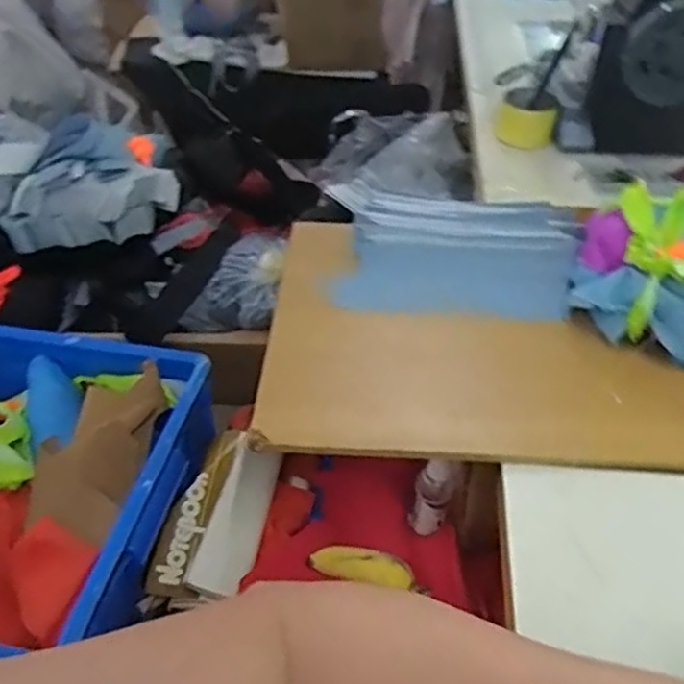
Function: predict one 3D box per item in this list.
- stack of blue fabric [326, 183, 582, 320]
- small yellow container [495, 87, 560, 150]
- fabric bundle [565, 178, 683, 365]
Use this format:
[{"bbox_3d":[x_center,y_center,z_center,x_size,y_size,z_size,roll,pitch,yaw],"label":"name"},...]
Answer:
[{"bbox_3d":[0.137,-0.105,0.786,0.273,0.052,0.209,6,44,8],"label":"stack of blue fabric"},{"bbox_3d":[0.271,-0.327,0.975,0.082,0.057,0.093,13,45,15],"label":"small yellow container"},{"bbox_3d":[0.335,-0.071,0.680,0.178,0.112,0.157,18,47,20],"label":"fabric bundle"}]

